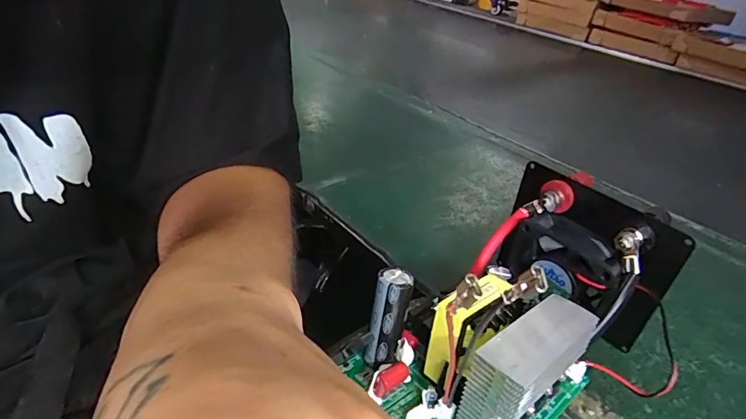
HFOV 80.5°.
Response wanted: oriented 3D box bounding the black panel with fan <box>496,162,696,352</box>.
[{"bbox_3d":[0.117,0.032,0.263,0.030,0.090,0.097,-23,43,-38],"label":"black panel with fan"}]

